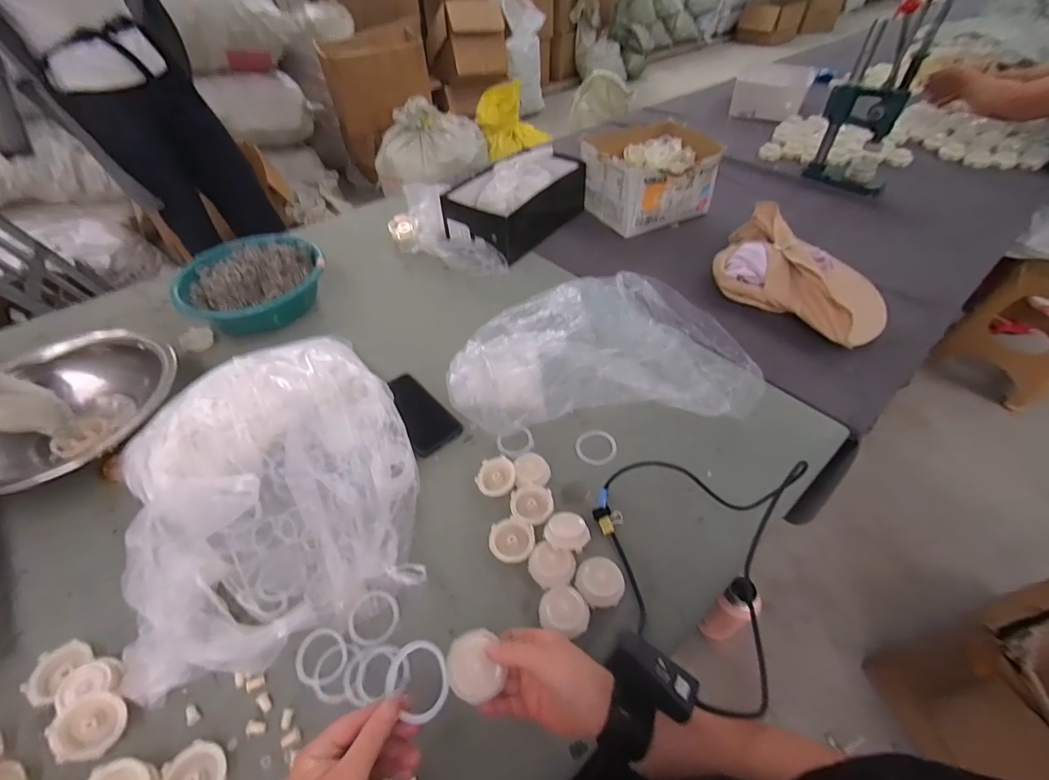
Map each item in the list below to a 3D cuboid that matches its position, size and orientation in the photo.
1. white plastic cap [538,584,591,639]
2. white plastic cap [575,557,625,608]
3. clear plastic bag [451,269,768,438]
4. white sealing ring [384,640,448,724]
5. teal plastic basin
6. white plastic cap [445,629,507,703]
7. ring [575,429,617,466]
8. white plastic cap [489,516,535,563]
[{"bbox_3d":[0.045,0.241,0.487,0.054,0.032,0.051,0,48,0],"label":"white plastic cap"},{"bbox_3d":[0.086,0.220,0.510,0.053,0.024,0.049,0,48,0],"label":"white plastic cap"},{"bbox_3d":[0.120,-0.091,0.755,0.479,0.096,0.328,-2,48,-2],"label":"clear plastic bag"},{"bbox_3d":[-0.084,0.231,0.358,0.055,0.007,0.048,51,44,0],"label":"white sealing ring"},{"bbox_3d":[-0.532,-0.202,0.874,0.249,0.111,0.232,0,48,0],"label":"teal plastic basin"},{"bbox_3d":[-0.045,0.242,0.393,0.045,0.015,0.052,-13,48,-11],"label":"white plastic cap"},{"bbox_3d":[0.106,0.083,0.652,0.060,0.008,0.056,3,56,-4],"label":"ring"},{"bbox_3d":[-0.016,0.191,0.554,0.055,0.030,0.053,0,48,0],"label":"white plastic cap"}]

